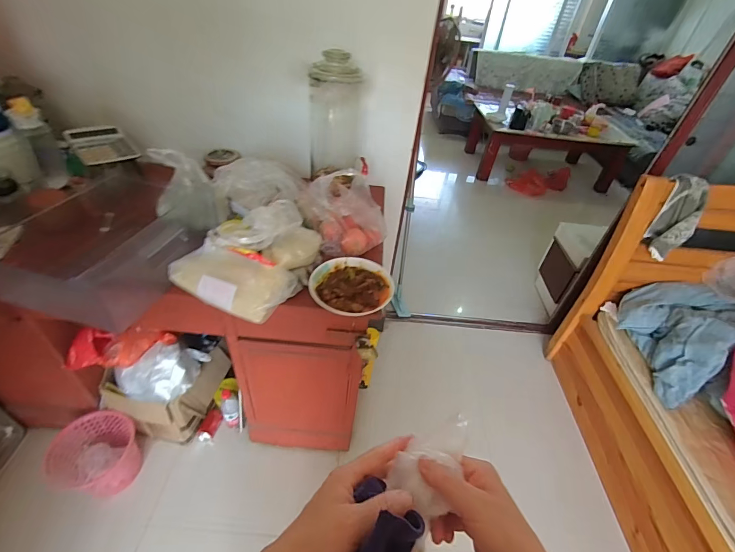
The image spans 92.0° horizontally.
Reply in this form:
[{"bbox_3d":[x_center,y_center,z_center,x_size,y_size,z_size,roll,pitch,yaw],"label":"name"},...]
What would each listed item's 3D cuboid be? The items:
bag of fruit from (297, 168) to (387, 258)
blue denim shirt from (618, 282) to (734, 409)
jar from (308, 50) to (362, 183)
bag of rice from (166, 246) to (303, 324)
[{"bbox_3d":[-0.066,-0.196,0.974,0.181,0.233,0.173,35,48,28],"label":"bag of fruit"},{"bbox_3d":[1.243,0.219,1.461,0.627,0.213,0.369,-25,50,-31],"label":"blue denim shirt"},{"bbox_3d":[-0.100,-0.487,1.101,0.150,0.345,0.161,1,42,-6],"label":"jar"},{"bbox_3d":[-0.304,0.013,0.837,0.262,0.074,0.154,22,43,16],"label":"bag of rice"}]

